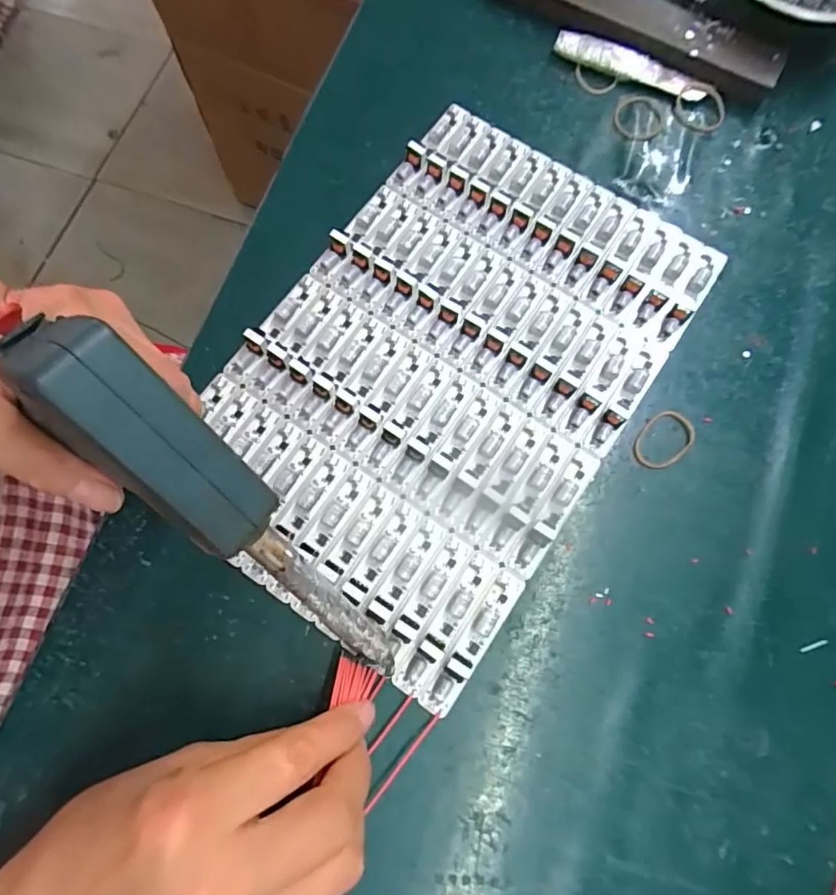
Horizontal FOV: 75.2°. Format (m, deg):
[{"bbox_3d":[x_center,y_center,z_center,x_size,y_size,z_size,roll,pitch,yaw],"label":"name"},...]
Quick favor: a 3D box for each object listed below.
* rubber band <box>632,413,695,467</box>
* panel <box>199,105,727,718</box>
[{"bbox_3d":[0.129,-0.004,0.285,0.036,0.004,0.024,-43,80,-11],"label":"rubber band"},{"bbox_3d":[0.014,-0.043,0.291,0.189,0.013,0.289,34,77,7],"label":"panel"}]

